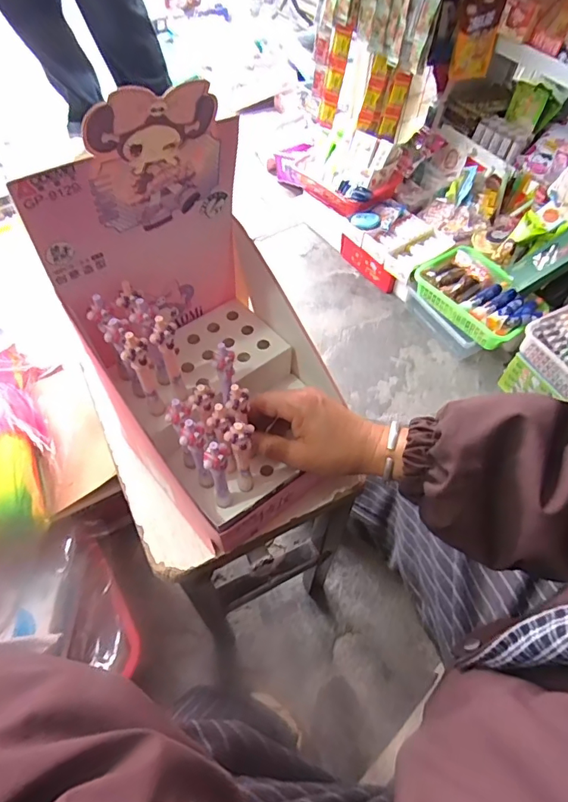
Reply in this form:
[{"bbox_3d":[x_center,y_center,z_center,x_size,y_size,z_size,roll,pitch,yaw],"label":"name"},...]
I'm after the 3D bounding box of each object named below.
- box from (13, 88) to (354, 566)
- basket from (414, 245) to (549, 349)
[{"bbox_3d":[-0.062,-0.054,0.367,0.207,0.262,0.221,-21,59,-16],"label":"box"},{"bbox_3d":[0.463,-0.249,1.130,0.184,0.070,0.281,-28,61,-20],"label":"basket"}]

